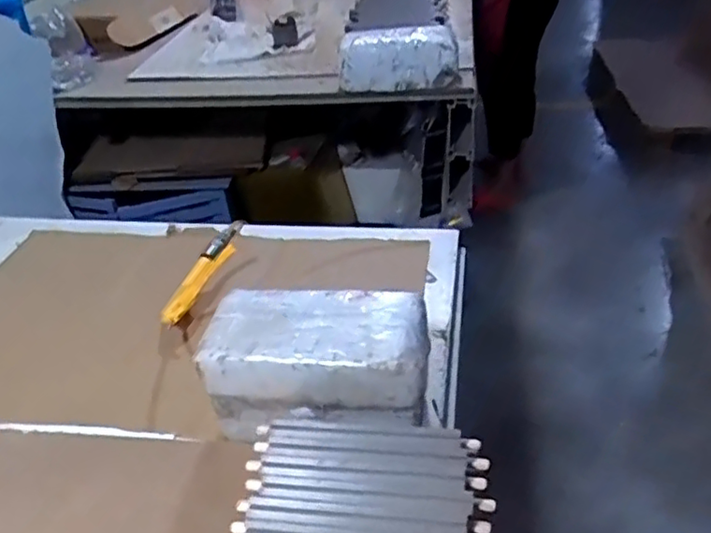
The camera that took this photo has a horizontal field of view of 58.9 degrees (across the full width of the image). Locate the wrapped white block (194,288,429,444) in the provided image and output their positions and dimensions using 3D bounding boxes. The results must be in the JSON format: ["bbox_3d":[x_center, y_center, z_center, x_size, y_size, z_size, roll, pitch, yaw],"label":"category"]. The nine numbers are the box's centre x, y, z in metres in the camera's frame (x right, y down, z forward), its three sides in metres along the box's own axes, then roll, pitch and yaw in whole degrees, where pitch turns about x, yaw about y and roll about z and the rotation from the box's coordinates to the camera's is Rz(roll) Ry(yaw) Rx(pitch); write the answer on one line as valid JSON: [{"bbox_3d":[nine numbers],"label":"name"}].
[{"bbox_3d":[-0.038,0.094,0.612,0.209,0.094,0.117,0,37,7],"label":"wrapped white block"}]

